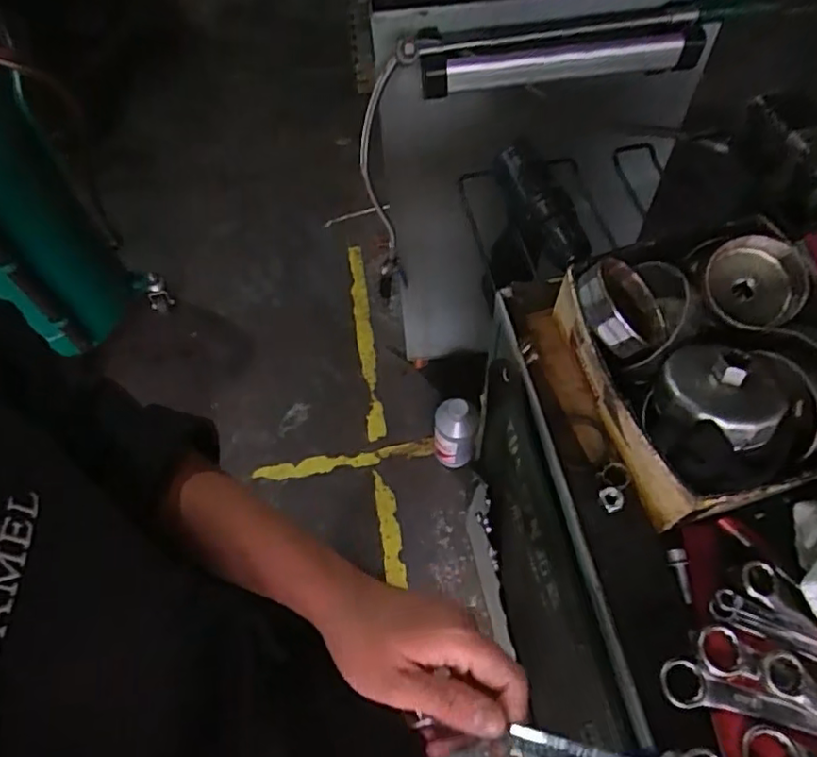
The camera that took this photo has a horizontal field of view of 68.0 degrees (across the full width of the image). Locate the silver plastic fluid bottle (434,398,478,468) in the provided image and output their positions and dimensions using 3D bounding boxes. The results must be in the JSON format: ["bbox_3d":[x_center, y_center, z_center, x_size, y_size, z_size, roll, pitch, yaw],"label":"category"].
[{"bbox_3d":[0.104,0.127,1.379,0.092,0.224,0.087,0,61,2],"label":"silver plastic fluid bottle"}]

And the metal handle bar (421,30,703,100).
[{"bbox_3d":[0.191,-0.400,0.770,0.346,0.058,0.049,-7,61,-2],"label":"metal handle bar"}]

